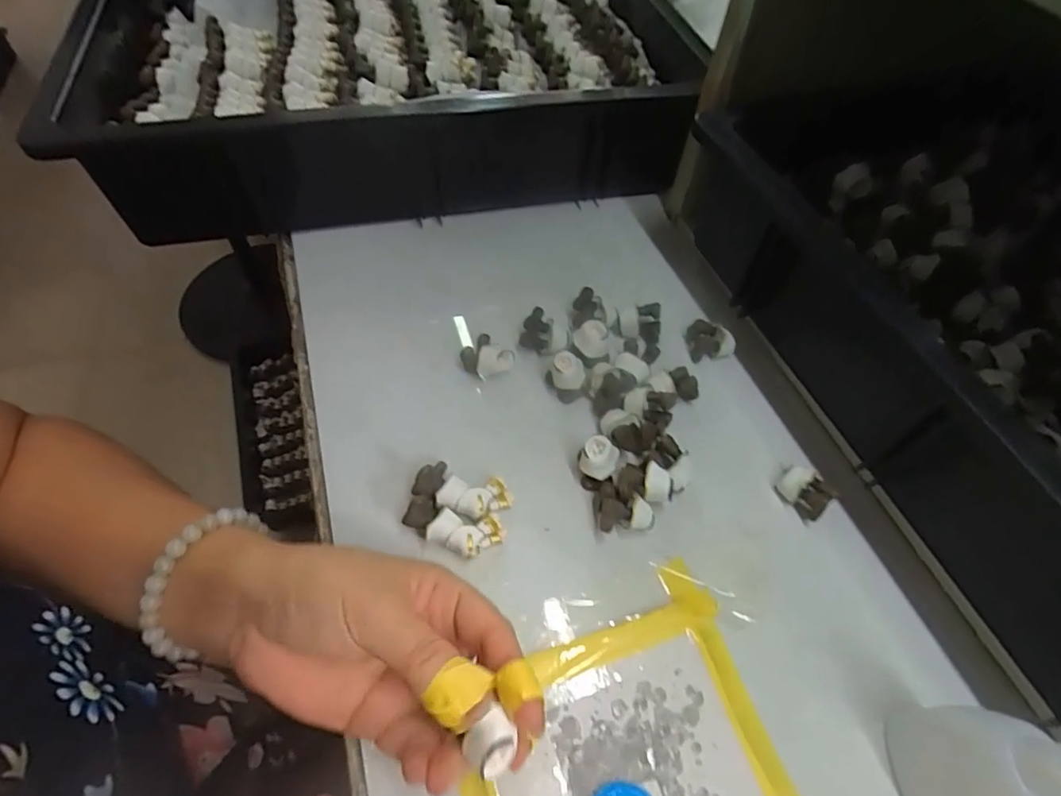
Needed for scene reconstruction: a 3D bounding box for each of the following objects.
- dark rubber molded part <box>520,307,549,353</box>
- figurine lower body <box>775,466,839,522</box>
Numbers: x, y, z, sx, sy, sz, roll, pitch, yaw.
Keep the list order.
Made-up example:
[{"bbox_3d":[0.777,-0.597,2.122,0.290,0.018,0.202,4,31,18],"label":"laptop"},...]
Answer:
[{"bbox_3d":[0.003,-0.043,0.348,0.019,0.026,0.015,2,55,-3],"label":"dark rubber molded part"},{"bbox_3d":[0.154,0.051,0.303,0.020,0.014,0.027,-34,64,-24],"label":"figurine lower body"}]

